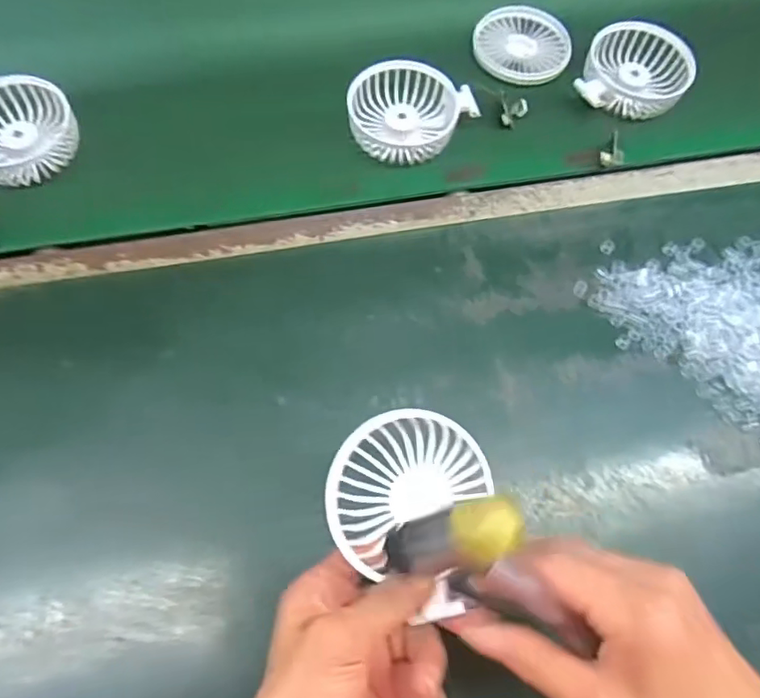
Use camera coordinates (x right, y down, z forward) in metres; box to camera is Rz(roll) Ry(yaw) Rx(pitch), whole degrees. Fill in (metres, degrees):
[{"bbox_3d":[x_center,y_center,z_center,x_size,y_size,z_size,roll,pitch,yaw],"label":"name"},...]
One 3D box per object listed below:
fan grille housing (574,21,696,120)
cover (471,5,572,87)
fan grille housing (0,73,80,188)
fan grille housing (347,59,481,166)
[{"bbox_3d":[0.225,-0.243,0.513,0.089,0.026,0.095,16,68,6],"label":"fan grille housing"},{"bbox_3d":[0.127,-0.273,0.525,0.086,0.010,0.082,0,68,-1],"label":"cover"},{"bbox_3d":[-0.285,-0.169,0.453,0.090,0.027,0.090,-1,68,-1],"label":"fan grille housing"},{"bbox_3d":[0.019,-0.196,0.482,0.091,0.026,0.090,0,68,-1],"label":"fan grille housing"}]

